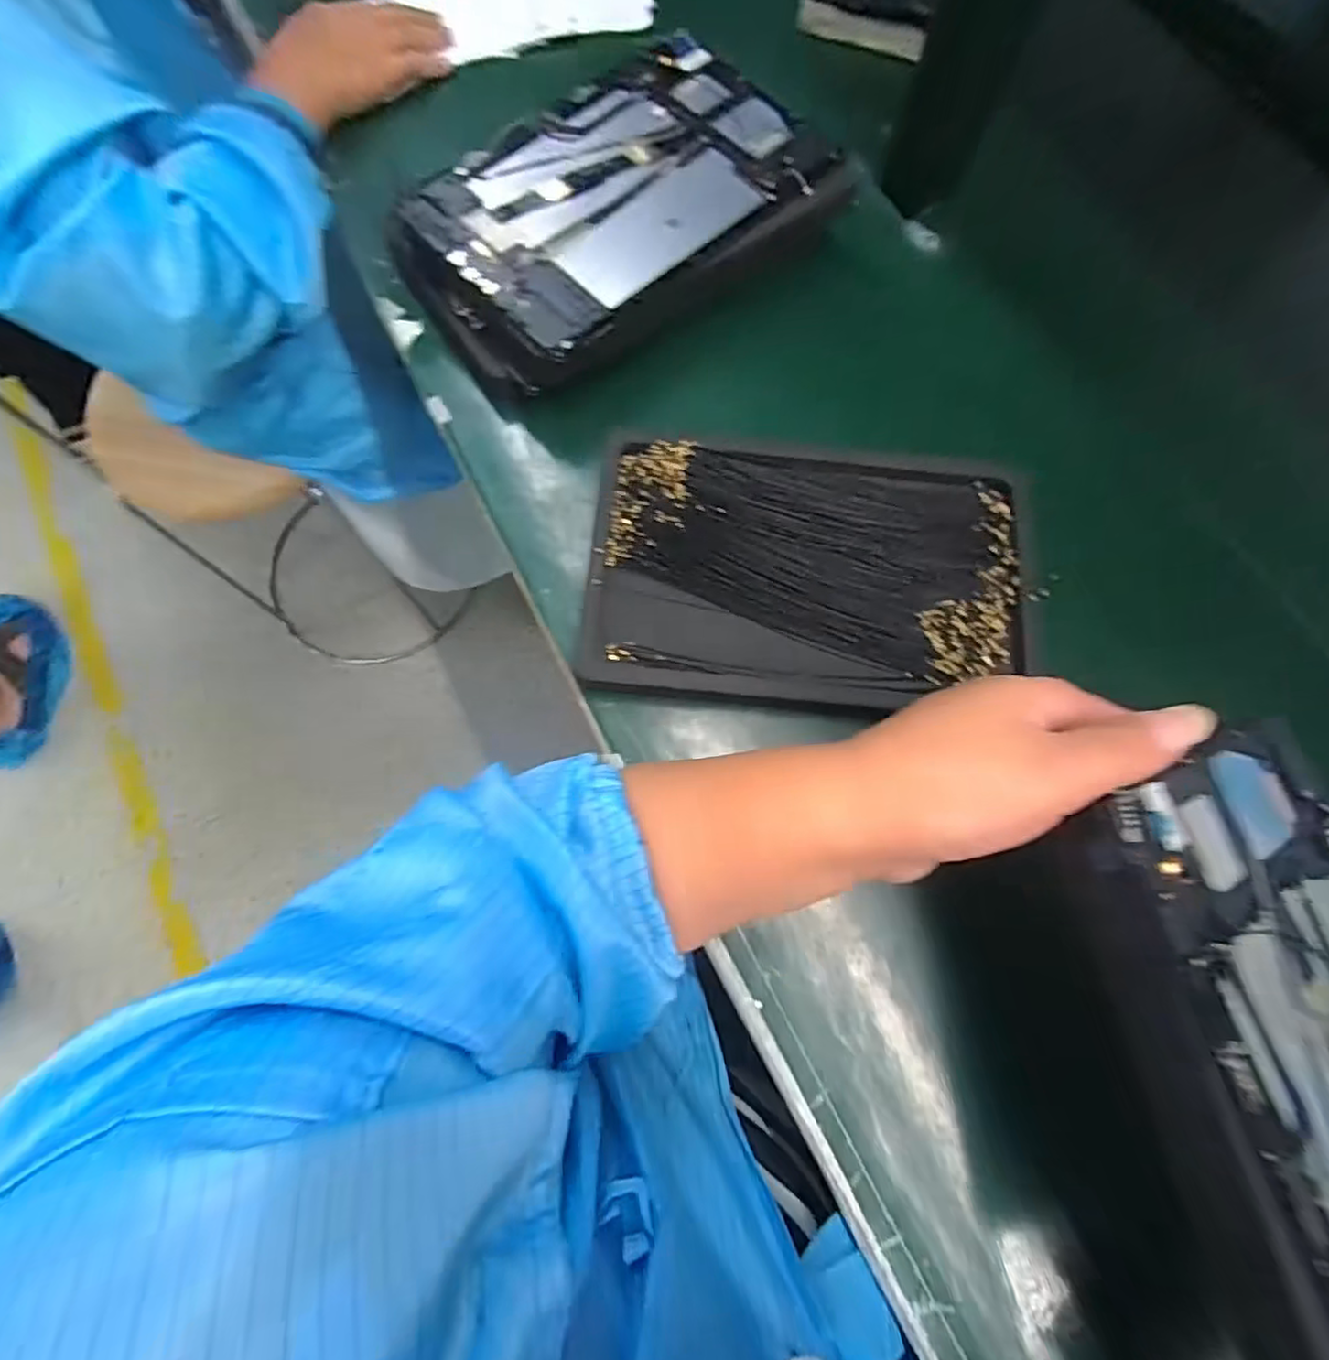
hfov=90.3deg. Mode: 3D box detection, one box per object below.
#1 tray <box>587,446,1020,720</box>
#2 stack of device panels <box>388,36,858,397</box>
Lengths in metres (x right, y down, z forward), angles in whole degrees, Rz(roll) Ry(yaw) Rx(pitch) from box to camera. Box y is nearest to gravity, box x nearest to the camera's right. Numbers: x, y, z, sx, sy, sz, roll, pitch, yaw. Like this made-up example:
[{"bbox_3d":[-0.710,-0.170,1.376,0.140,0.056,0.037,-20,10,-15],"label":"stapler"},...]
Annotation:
[{"bbox_3d":[0.082,-0.060,0.371,0.236,0.015,0.150,5,74,0],"label":"tray"},{"bbox_3d":[-0.027,-0.293,0.414,0.258,0.045,0.180,-38,79,-11],"label":"stack of device panels"}]

